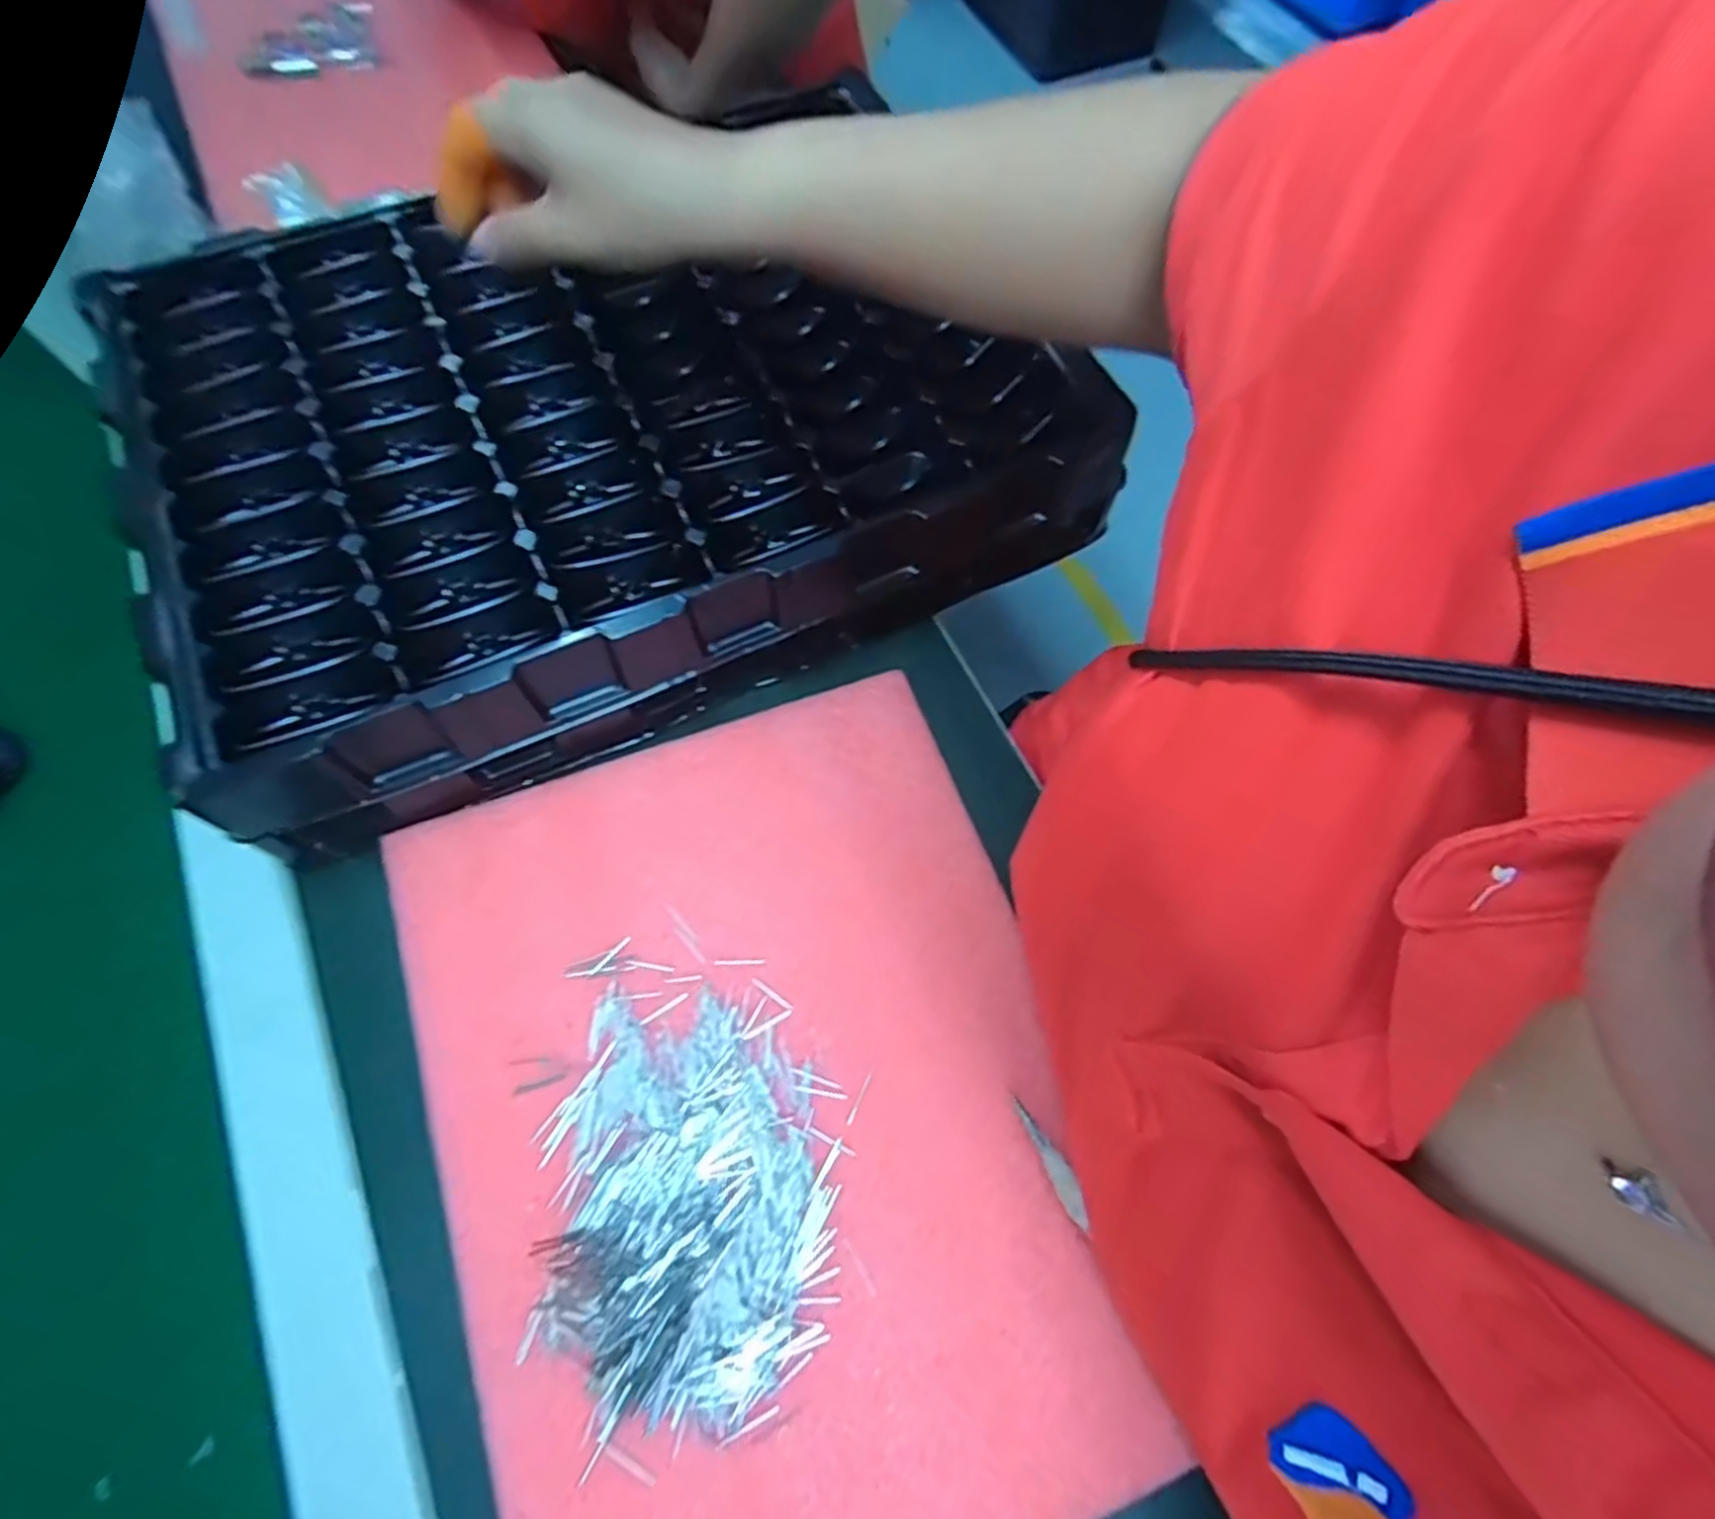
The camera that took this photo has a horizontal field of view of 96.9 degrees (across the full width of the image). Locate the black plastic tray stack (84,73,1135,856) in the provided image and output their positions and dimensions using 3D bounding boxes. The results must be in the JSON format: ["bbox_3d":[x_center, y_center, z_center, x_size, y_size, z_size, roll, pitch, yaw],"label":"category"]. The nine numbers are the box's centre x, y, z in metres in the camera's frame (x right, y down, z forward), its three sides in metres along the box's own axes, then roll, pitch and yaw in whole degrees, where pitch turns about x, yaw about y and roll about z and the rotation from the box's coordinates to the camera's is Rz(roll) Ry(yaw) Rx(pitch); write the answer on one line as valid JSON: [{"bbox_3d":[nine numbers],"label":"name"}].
[{"bbox_3d":[-0.130,-0.191,0.421,0.457,0.067,0.344,-24,70,-11],"label":"black plastic tray stack"}]

